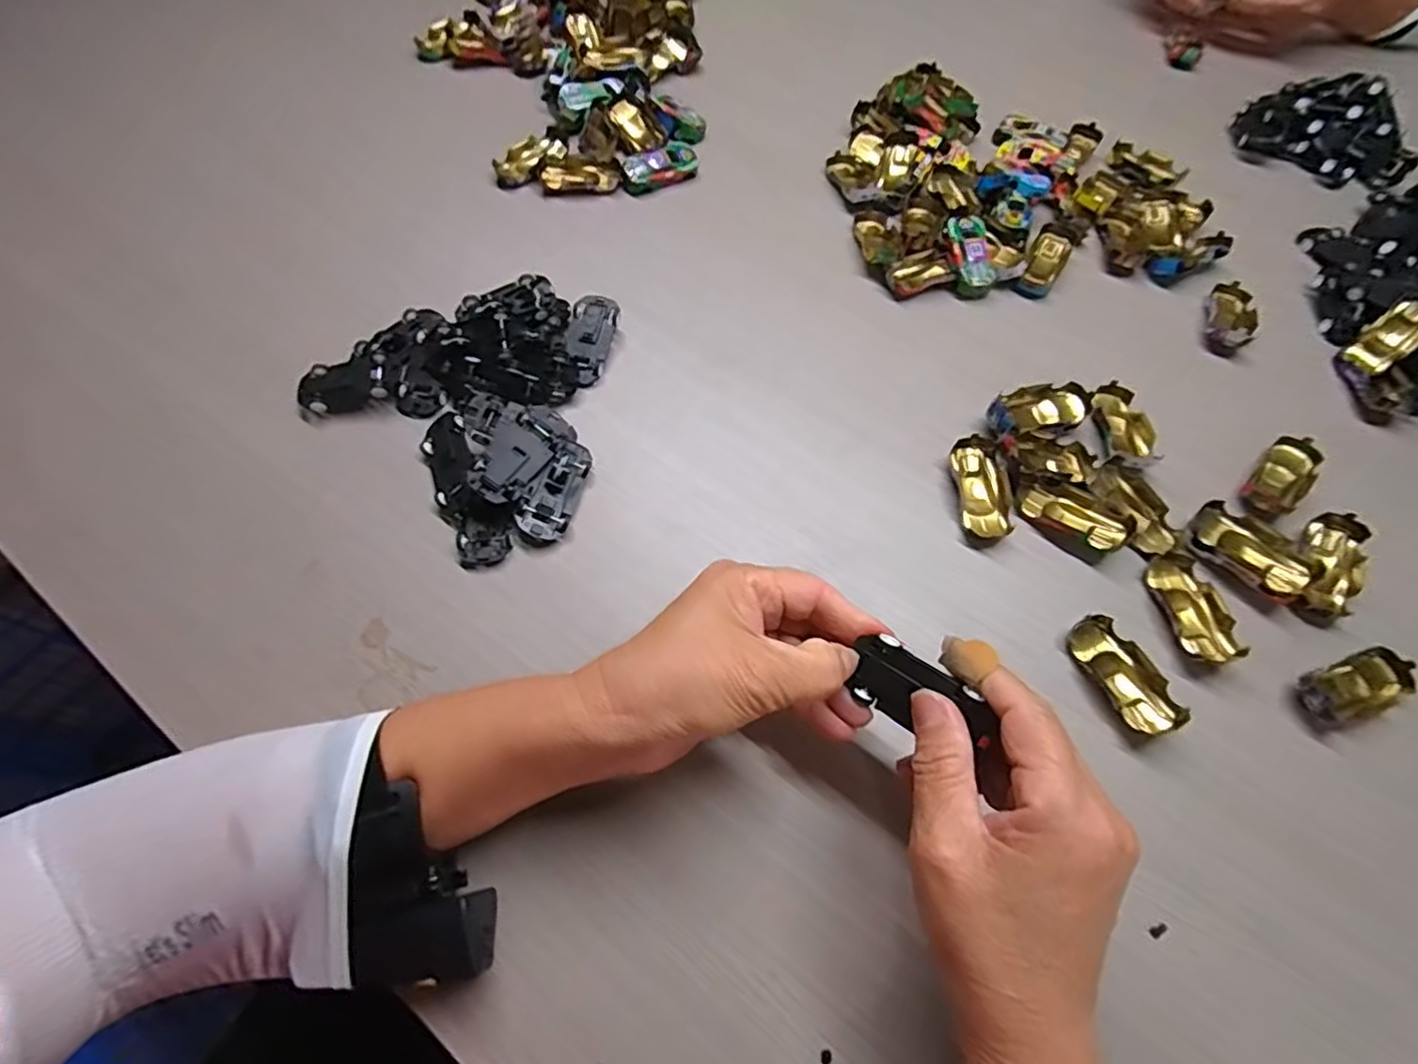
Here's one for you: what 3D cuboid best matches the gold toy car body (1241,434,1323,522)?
[{"bbox_3d":[0.360,-0.032,0.393,0.028,0.018,0.067,42,70,17],"label":"gold toy car body"}]

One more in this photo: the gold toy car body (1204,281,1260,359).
[{"bbox_3d":[0.378,-0.158,0.452,0.030,0.015,0.065,27,67,11],"label":"gold toy car body"}]

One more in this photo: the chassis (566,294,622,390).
[{"bbox_3d":[-0.079,-0.128,0.418,0.031,0.009,0.065,6,78,1],"label":"chassis"}]

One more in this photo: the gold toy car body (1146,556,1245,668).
[{"bbox_3d":[0.272,0.043,0.351,0.032,0.013,0.062,-12,65,-7],"label":"gold toy car body"}]

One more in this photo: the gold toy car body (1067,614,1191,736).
[{"bbox_3d":[0.219,0.075,0.331,0.031,0.013,0.064,-23,67,-12],"label":"gold toy car body"}]

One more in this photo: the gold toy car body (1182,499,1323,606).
[{"bbox_3d":[0.312,0.010,0.361,0.038,0.017,0.065,-40,72,-18],"label":"gold toy car body"}]

